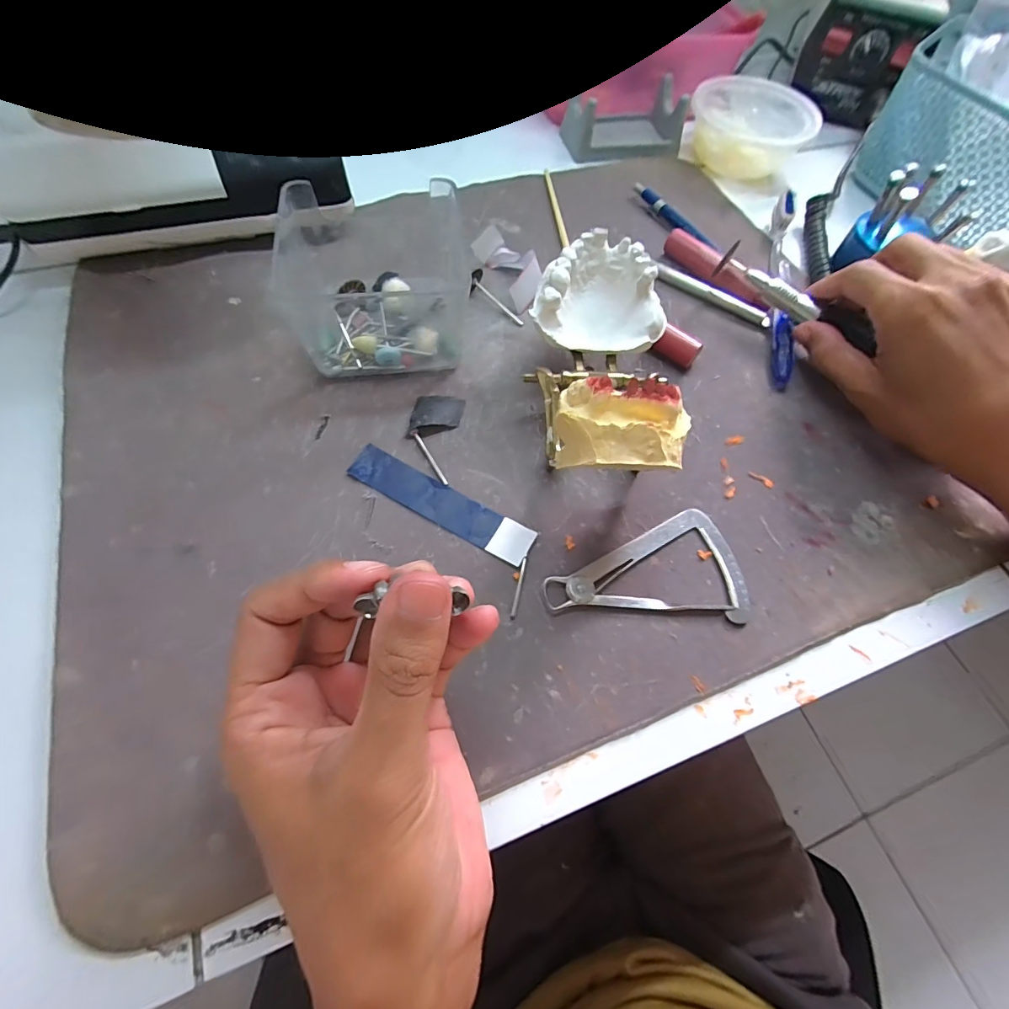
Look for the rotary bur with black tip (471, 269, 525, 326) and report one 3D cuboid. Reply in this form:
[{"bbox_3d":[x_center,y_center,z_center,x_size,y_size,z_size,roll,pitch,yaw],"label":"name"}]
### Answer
[{"bbox_3d":[-0.006,-0.135,0.311,0.046,0.010,0.013,45,68,1],"label":"rotary bur with black tip"}]

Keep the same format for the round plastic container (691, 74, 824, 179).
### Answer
[{"bbox_3d":[0.203,-0.319,0.400,0.090,0.045,0.090,1,63,-3],"label":"round plastic container"}]

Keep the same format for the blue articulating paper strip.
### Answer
[{"bbox_3d":[-0.033,-0.001,0.241,0.101,0.004,0.021,27,65,10],"label":"blue articulating paper strip"}]

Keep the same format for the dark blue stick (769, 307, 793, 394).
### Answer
[{"bbox_3d":[0.176,-0.102,0.298,0.009,0.016,0.062,12,63,2],"label":"dark blue stick"}]

